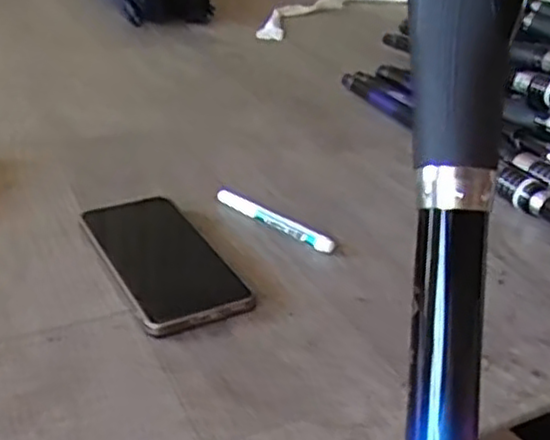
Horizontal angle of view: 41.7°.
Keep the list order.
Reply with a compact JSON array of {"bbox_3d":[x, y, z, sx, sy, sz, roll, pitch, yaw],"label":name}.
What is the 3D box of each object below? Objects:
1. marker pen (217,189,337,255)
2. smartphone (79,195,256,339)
[{"bbox_3d":[-0.003,-0.001,0.575,0.010,0.014,0.124,-23,37,-40],"label":"marker pen"},{"bbox_3d":[-0.084,0.026,0.521,0.077,0.013,0.168,-12,31,-27],"label":"smartphone"}]

